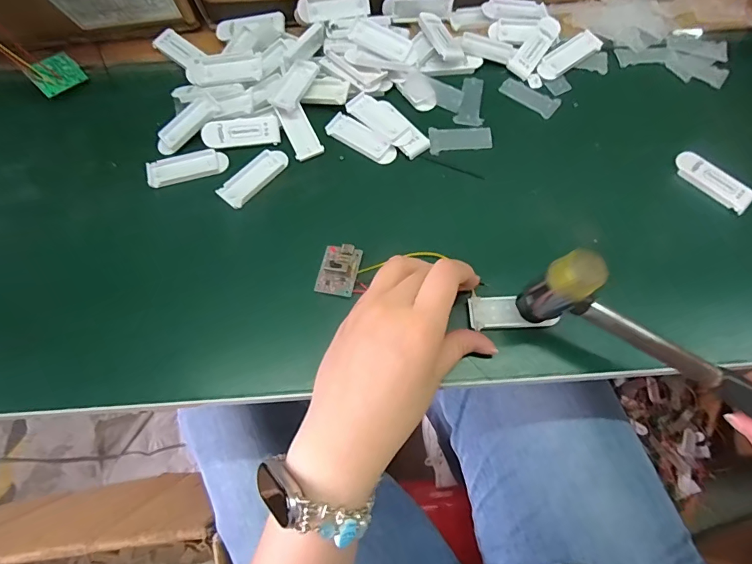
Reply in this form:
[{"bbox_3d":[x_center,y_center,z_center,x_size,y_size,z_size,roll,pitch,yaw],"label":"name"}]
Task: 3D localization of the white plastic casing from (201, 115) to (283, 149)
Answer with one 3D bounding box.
[{"bbox_3d":[-0.103,-0.115,0.332,0.057,0.007,0.020,-8,71,-2],"label":"white plastic casing"}]

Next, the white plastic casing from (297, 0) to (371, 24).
[{"bbox_3d":[-0.035,-0.226,0.356,0.059,0.020,0.006,-9,32,2],"label":"white plastic casing"}]

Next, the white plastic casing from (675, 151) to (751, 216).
[{"bbox_3d":[0.248,-0.075,0.321,0.058,0.007,0.024,43,76,13],"label":"white plastic casing"}]

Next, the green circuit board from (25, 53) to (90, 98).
[{"bbox_3d":[-0.255,-0.166,0.348,0.004,0.024,0.036,12,52,41],"label":"green circuit board"}]

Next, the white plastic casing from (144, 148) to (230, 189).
[{"bbox_3d":[-0.141,-0.085,0.326,0.057,0.006,0.023,-17,72,-5],"label":"white plastic casing"}]

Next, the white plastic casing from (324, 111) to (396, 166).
[{"bbox_3d":[-0.011,-0.110,0.337,0.057,0.005,0.019,35,75,11],"label":"white plastic casing"}]

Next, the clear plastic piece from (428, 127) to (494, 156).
[{"bbox_3d":[0.066,-0.111,0.337,0.048,0.004,0.021,-5,71,-2],"label":"clear plastic piece"}]

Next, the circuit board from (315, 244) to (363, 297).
[{"bbox_3d":[-0.025,-0.010,0.291,0.025,0.009,0.036,11,71,4],"label":"circuit board"}]

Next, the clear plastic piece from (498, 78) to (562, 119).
[{"bbox_3d":[0.125,-0.152,0.355,0.048,0.004,0.021,38,75,12],"label":"clear plastic piece"}]

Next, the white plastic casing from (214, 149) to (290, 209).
[{"bbox_3d":[-0.091,-0.079,0.324,0.024,0.005,0.056,38,75,12],"label":"white plastic casing"}]

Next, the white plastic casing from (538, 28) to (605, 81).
[{"bbox_3d":[0.159,-0.187,0.357,0.059,0.004,0.022,-37,75,-11],"label":"white plastic casing"}]

